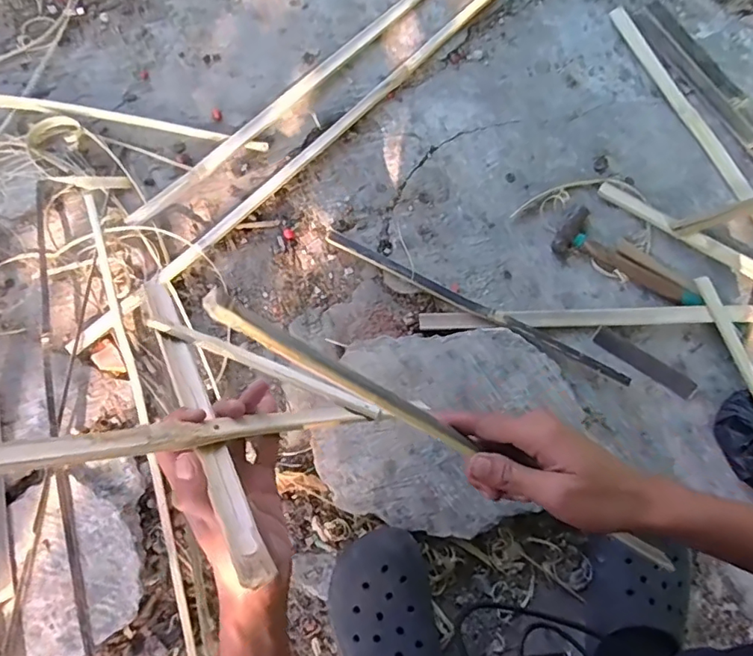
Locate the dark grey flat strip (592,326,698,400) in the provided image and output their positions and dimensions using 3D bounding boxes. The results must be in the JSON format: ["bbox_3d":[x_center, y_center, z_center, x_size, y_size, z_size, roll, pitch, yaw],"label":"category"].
[{"bbox_3d":[0.364,0.046,0.708,0.146,0.006,0.029,34,86,9],"label":"dark grey flat strip"}]

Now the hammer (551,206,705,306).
[{"bbox_3d":[0.360,-0.097,0.741,0.210,0.025,0.073,29,72,9],"label":"hammer"}]

